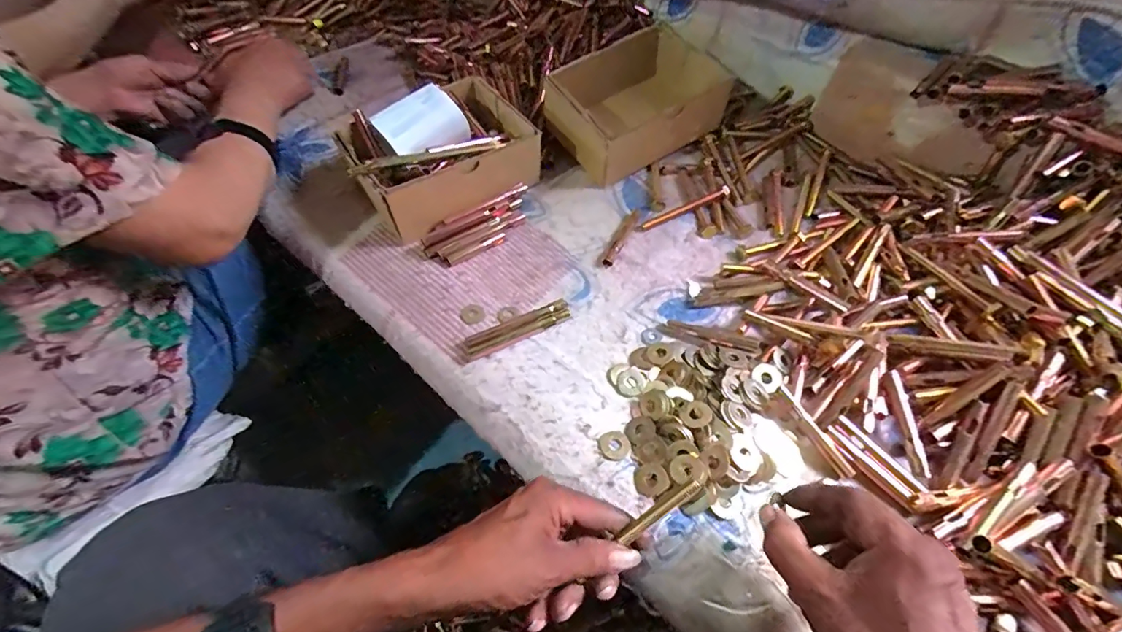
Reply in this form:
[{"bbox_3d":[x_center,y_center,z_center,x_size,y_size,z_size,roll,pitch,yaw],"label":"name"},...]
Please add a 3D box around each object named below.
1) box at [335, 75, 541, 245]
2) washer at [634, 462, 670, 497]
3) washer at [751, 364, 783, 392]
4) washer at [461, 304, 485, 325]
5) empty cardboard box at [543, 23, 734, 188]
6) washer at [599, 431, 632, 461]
[{"bbox_3d":[-0.131,-0.182,0.523,0.199,0.084,0.150,-32,60,-21],"label":"box"},{"bbox_3d":[0.070,0.128,0.371,0.026,0.004,0.024,-1,71,3],"label":"washer"},{"bbox_3d":[0.180,0.053,0.414,0.026,0.004,0.024,4,61,-7],"label":"washer"},{"bbox_3d":[-0.086,-0.001,0.463,0.023,0.004,0.023,-3,65,5],"label":"washer"},{"bbox_3d":[0.091,-0.250,0.574,0.185,0.099,0.132,-24,57,-16],"label":"empty cardboard box"},{"bbox_3d":[0.044,0.107,0.393,0.026,0.004,0.025,0,54,1],"label":"washer"}]

